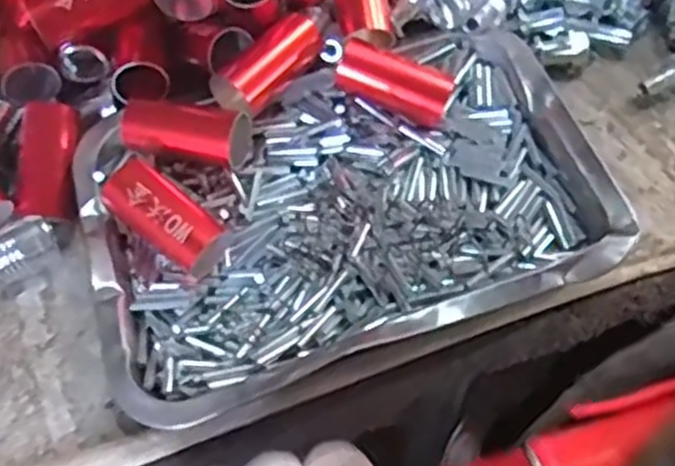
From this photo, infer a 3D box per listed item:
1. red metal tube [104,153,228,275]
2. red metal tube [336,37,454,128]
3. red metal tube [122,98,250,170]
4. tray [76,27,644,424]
[{"bbox_3d":[-0.084,-0.007,0.386,0.069,0.032,0.028,34,67,21],"label":"red metal tube"},{"bbox_3d":[0.031,-0.081,0.417,0.062,0.024,0.026,23,66,-4],"label":"red metal tube"},{"bbox_3d":[-0.076,-0.050,0.403,0.064,0.028,0.028,13,61,11],"label":"red metal tube"},{"bbox_3d":[0.003,-0.019,0.395,0.253,0.030,0.165,-18,60,-7],"label":"tray"}]

